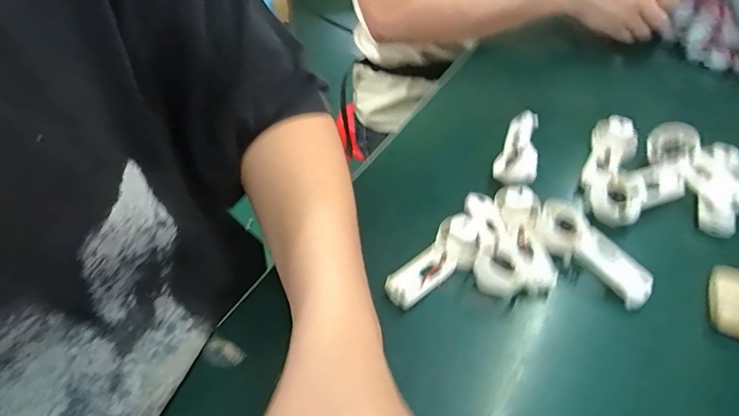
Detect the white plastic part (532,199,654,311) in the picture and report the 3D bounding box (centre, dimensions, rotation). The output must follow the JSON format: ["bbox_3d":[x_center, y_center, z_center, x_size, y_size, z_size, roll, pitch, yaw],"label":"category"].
[{"bbox_3d":[0.172,0.033,0.346,0.033,0.028,0.093,-34,57,-26],"label":"white plastic part"}]

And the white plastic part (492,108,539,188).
[{"bbox_3d":[0.140,-0.059,0.424,0.035,0.025,0.097,12,50,11],"label":"white plastic part"}]

